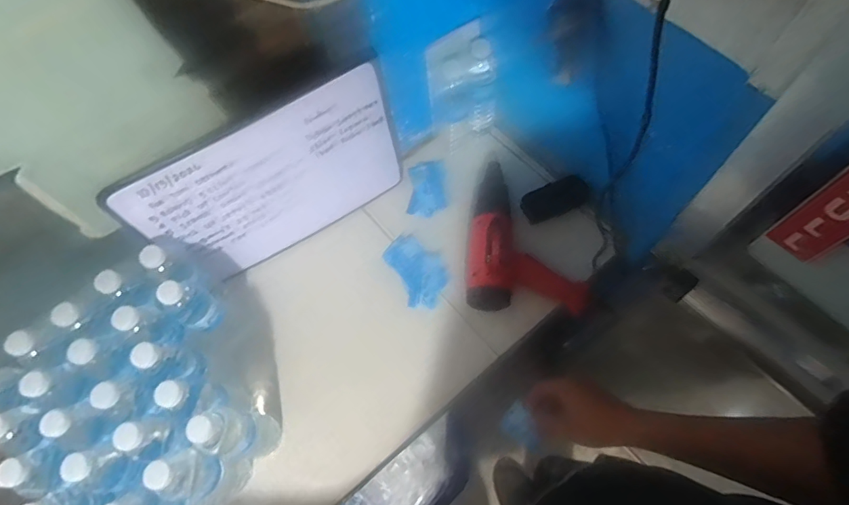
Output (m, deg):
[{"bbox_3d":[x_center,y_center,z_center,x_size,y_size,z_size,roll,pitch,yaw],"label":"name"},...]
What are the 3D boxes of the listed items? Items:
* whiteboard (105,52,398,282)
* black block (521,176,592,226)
[{"bbox_3d":[-0.219,-0.104,0.742,0.387,0.266,0.018,-30,59,-10],"label":"whiteboard"},{"bbox_3d":[0.234,-0.094,0.862,0.127,0.040,0.055,-25,67,-8],"label":"black block"}]

